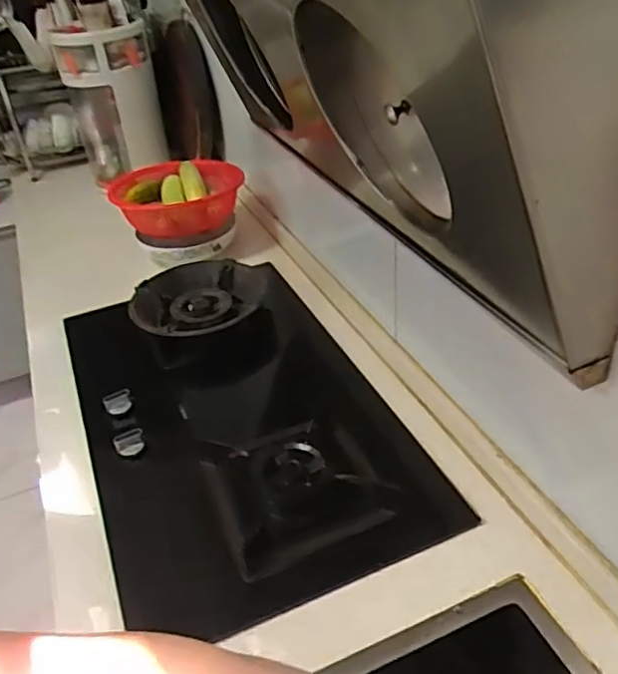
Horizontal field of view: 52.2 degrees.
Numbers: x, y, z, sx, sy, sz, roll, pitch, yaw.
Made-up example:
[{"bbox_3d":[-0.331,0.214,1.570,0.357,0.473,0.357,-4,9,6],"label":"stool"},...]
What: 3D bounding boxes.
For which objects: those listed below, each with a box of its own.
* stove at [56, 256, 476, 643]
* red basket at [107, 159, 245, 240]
[{"bbox_3d":[-0.126,0.097,0.995,0.447,0.092,0.706,-18,38,-15],"label":"stove"},{"bbox_3d":[-0.281,-0.290,1.370,0.283,0.113,0.220,-8,36,-3],"label":"red basket"}]

